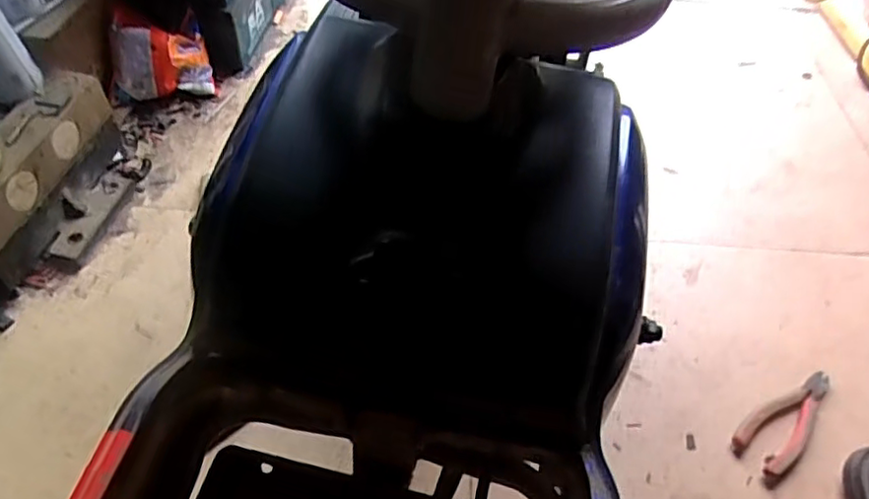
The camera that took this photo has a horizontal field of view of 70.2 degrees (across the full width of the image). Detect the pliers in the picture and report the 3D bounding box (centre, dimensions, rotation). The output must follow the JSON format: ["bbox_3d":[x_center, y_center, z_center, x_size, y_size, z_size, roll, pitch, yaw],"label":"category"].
[{"bbox_3d":[0.361,0.169,0.630,0.150,0.018,0.054,-34,63,-26],"label":"pliers"}]

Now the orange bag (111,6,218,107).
[{"bbox_3d":[-0.382,-0.259,0.849,0.135,0.093,0.092,-17,56,-16],"label":"orange bag"}]

